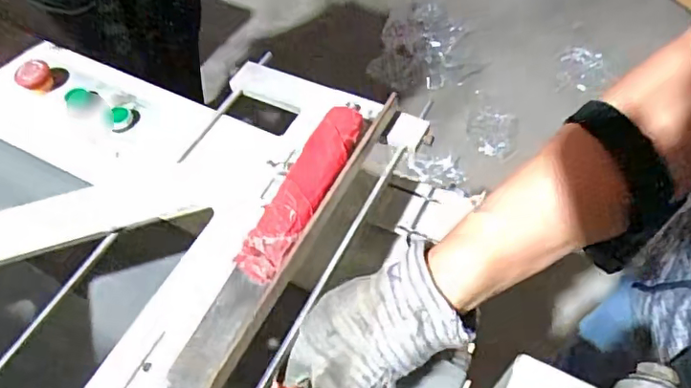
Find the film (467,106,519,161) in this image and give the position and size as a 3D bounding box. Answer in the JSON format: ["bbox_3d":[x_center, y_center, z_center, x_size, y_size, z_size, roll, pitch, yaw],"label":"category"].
[{"bbox_3d":[0.407,-0.168,1.560,0.135,0.025,0.171,9,55,7],"label":"film"}]

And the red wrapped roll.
[{"bbox_3d":[-0.028,-0.002,0.385,0.034,0.030,0.134,19,57,13],"label":"red wrapped roll"}]

